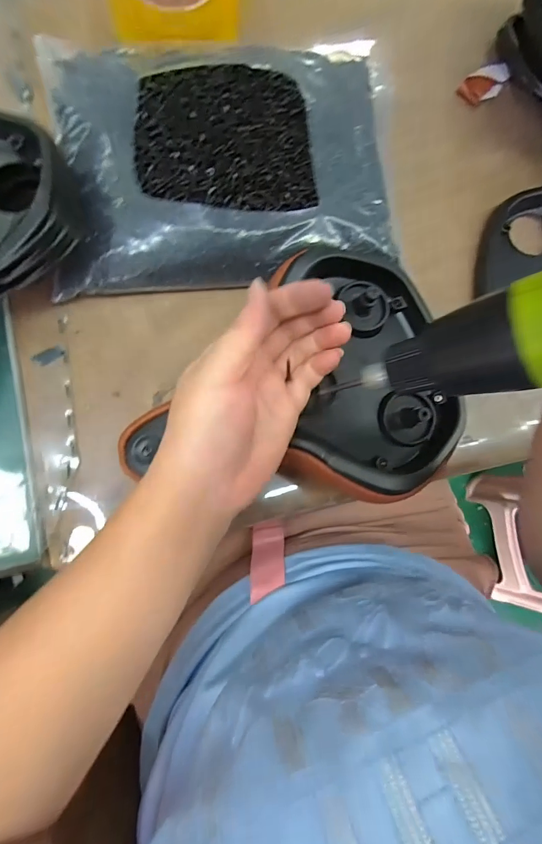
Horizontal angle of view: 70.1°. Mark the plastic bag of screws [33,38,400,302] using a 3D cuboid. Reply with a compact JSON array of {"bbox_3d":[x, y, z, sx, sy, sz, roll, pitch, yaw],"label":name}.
[{"bbox_3d":[-0.034,-0.210,0.308,0.270,0.028,0.193,-7,91,-8],"label":"plastic bag of screws"}]

